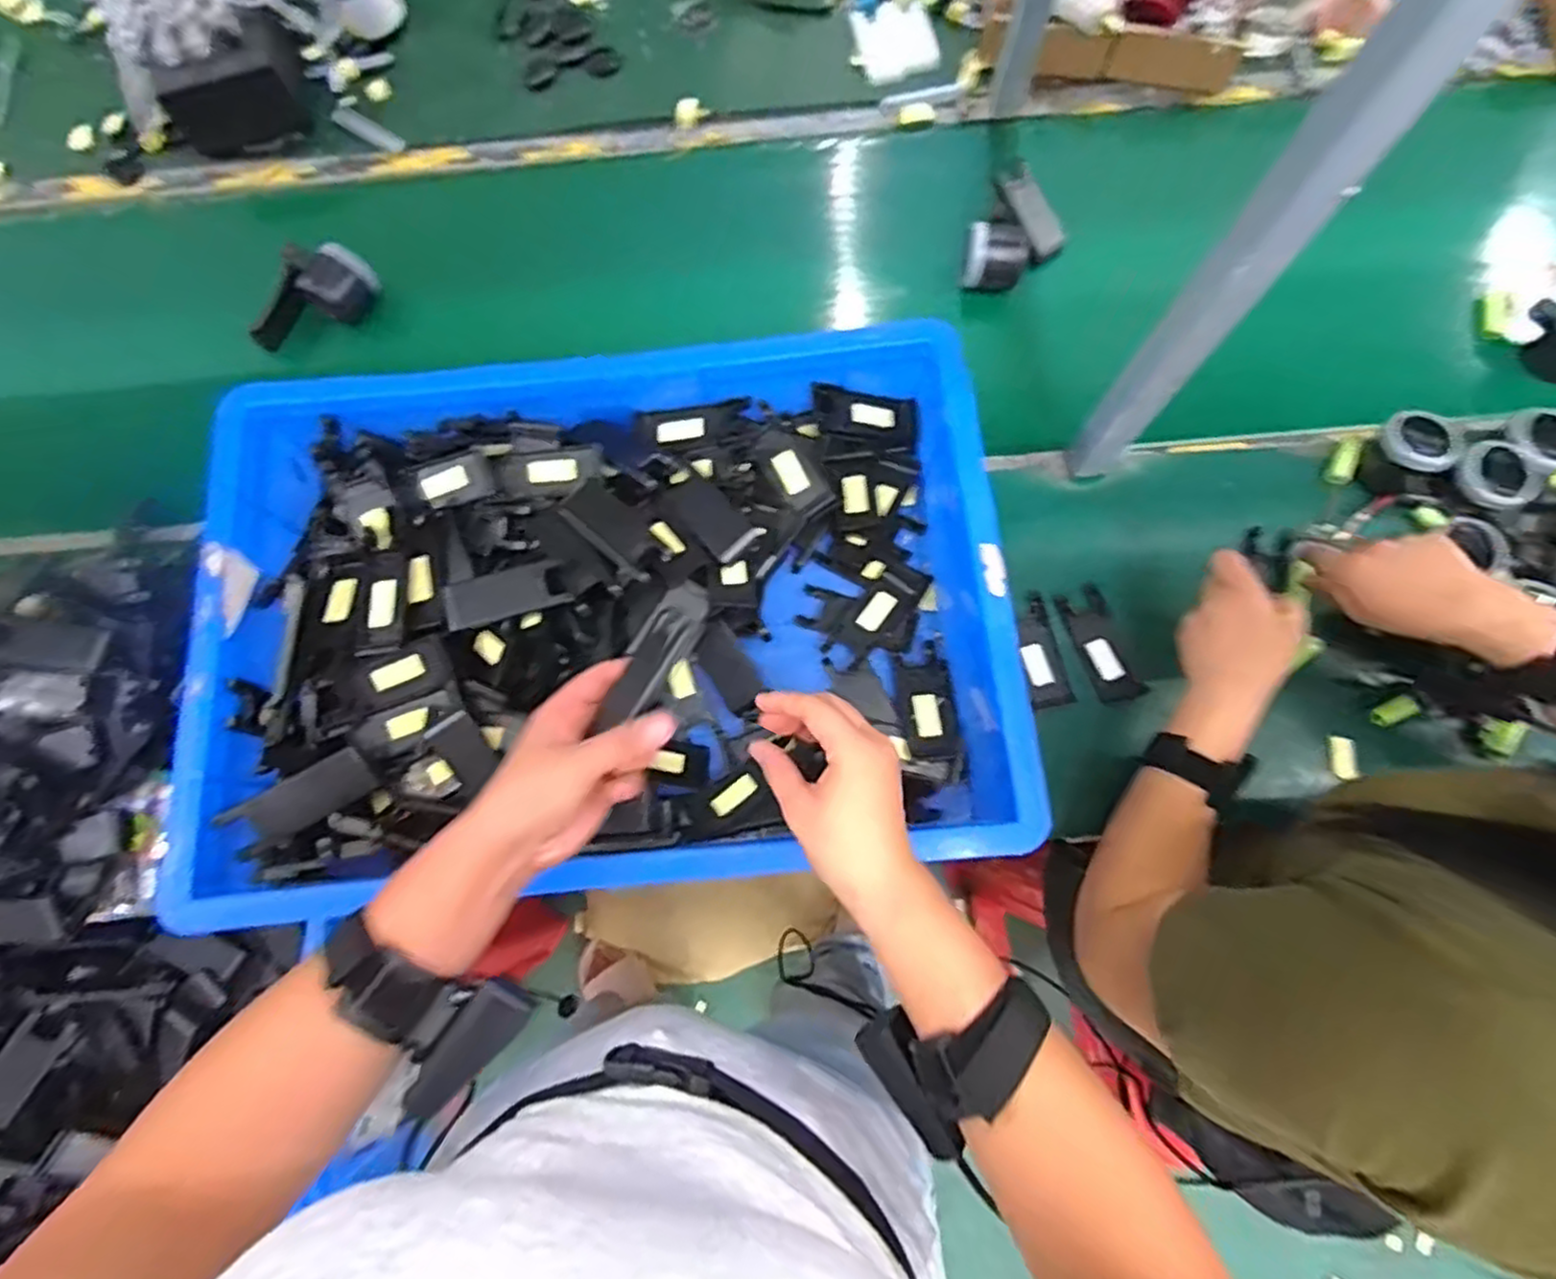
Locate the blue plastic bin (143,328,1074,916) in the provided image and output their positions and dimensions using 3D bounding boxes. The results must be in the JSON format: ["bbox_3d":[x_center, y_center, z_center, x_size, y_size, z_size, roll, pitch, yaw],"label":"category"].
[{"bbox_3d":[-0.131,-0.024,0.600,0.600,0.119,0.413,-4,76,1],"label":"blue plastic bin"}]

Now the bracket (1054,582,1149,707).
[{"bbox_3d":[0.282,0.003,0.642,0.040,0.012,0.103,-19,77,-3],"label":"bracket"}]

